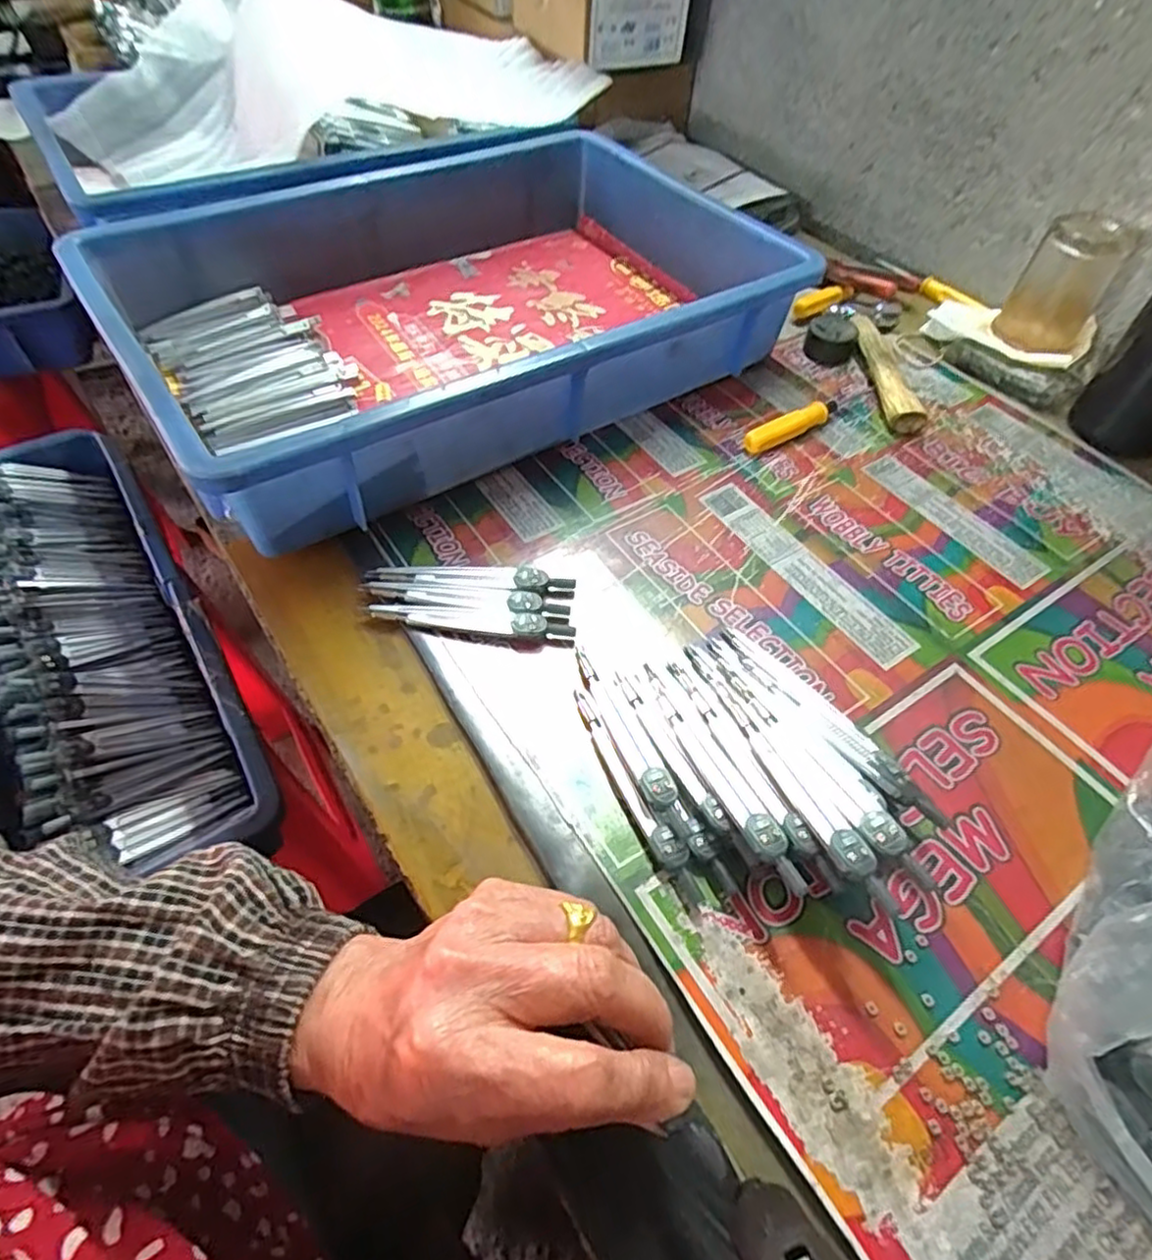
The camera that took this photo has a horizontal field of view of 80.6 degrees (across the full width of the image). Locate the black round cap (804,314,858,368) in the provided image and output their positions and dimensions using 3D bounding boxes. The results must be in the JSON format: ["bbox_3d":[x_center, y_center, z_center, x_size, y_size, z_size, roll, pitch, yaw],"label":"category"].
[{"bbox_3d":[0.202,-0.231,0.537,0.038,0.020,0.038,16,54,9],"label":"black round cap"}]

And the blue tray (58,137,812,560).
[{"bbox_3d":[-0.086,-0.239,0.488,0.429,0.082,0.313,-29,60,-22],"label":"blue tray"}]

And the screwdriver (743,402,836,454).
[{"bbox_3d":[0.156,-0.145,0.475,0.092,0.017,0.014,-27,59,-21],"label":"screwdriver"}]

